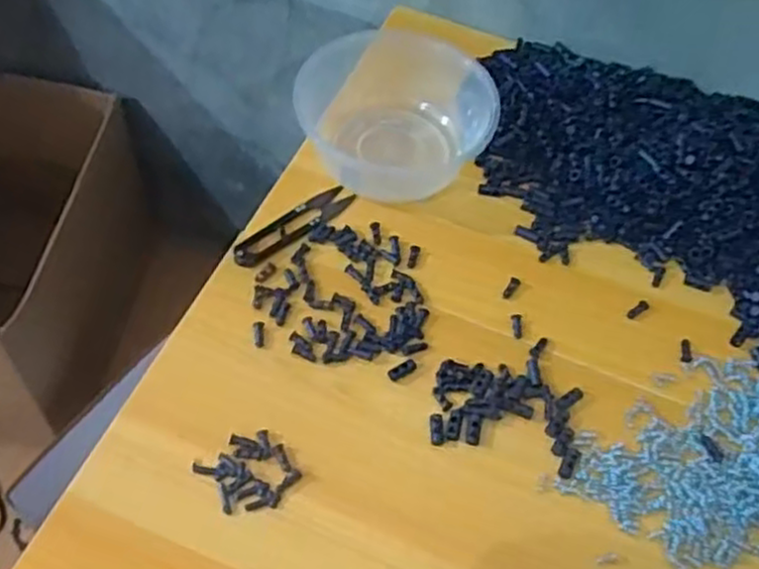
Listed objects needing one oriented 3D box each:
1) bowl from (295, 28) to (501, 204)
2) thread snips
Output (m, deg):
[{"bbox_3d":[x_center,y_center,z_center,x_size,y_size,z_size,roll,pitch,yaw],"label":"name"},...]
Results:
[{"bbox_3d":[0.004,-0.140,0.565,0.135,0.055,0.153,-12,59,-10],"label":"bowl"},{"bbox_3d":[-0.060,-0.043,0.531,0.097,0.004,0.023,-35,66,-22],"label":"thread snips"}]

